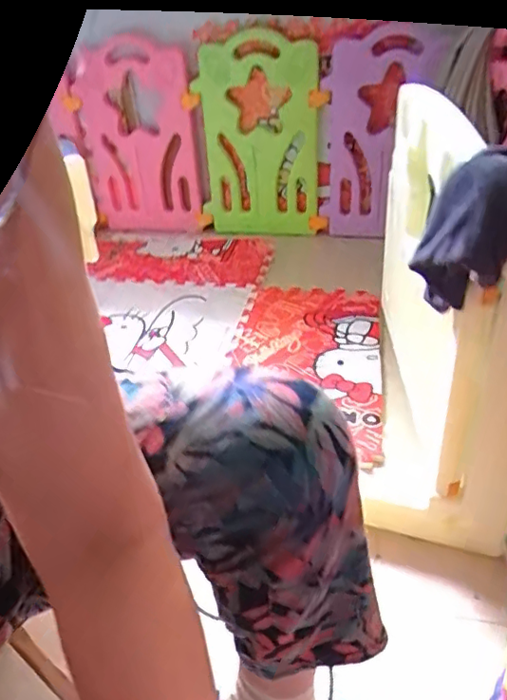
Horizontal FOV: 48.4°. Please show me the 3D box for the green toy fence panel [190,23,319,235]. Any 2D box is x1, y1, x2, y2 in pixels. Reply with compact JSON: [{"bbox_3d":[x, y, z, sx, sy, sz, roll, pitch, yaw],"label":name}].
[{"bbox_3d":[0.008,-0.625,1.680,0.370,0.549,0.067,10,27,22],"label":"green toy fence panel"}]

